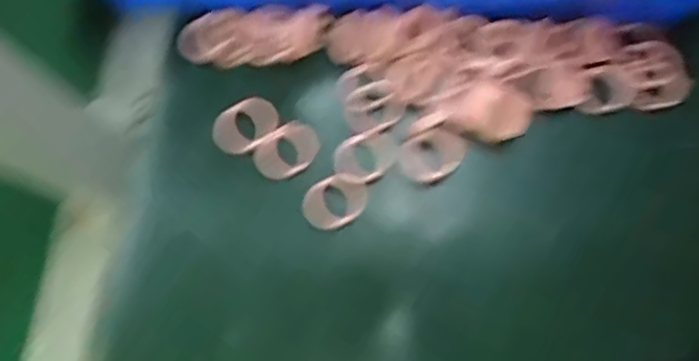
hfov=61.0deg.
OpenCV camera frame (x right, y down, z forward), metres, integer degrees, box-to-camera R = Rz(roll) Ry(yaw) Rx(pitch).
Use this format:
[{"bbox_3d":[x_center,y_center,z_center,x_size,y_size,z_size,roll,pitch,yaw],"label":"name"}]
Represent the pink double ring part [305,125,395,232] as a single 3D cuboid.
[{"bbox_3d":[0.001,-0.002,0.334,0.030,0.007,0.066,32,79,9],"label":"pink double ring part"}]

